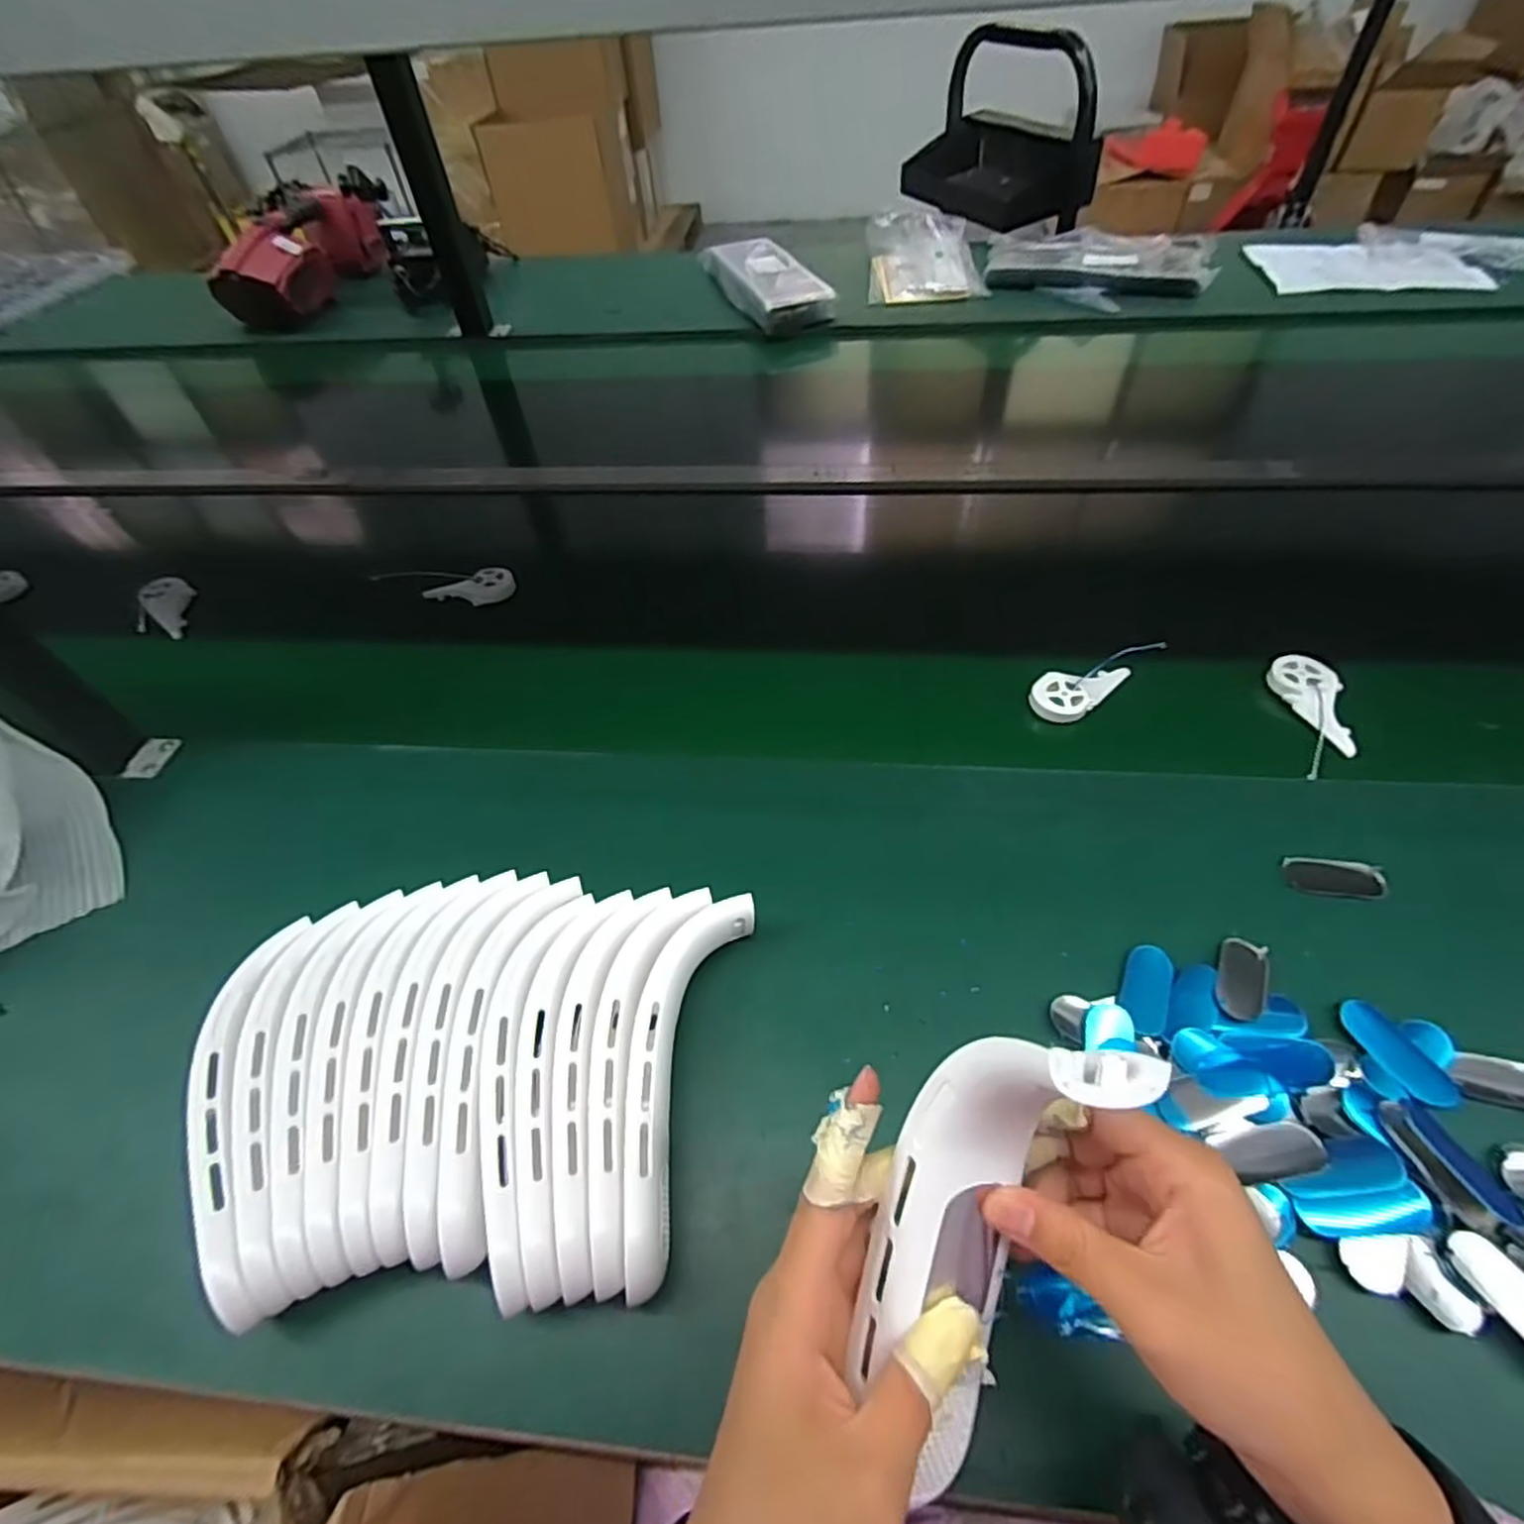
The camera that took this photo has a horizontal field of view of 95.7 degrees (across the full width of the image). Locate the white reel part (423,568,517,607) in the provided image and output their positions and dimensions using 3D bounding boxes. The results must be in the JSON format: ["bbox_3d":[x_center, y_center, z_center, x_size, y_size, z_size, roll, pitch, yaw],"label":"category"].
[{"bbox_3d":[-0.293,-0.173,0.701,0.083,0.022,0.039,-29,56,-20],"label":"white reel part"}]

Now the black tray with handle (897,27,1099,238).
[{"bbox_3d":[0.462,-1.189,1.314,0.159,0.270,0.418,-23,54,-15],"label":"black tray with handle"}]

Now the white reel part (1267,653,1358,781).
[{"bbox_3d":[0.436,-0.037,0.542,0.045,0.014,0.119,3,59,7],"label":"white reel part"}]

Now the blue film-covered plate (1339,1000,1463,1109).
[{"bbox_3d":[0.350,0.160,0.381,0.026,0.004,0.060,-18,53,-12],"label":"blue film-covered plate"}]

